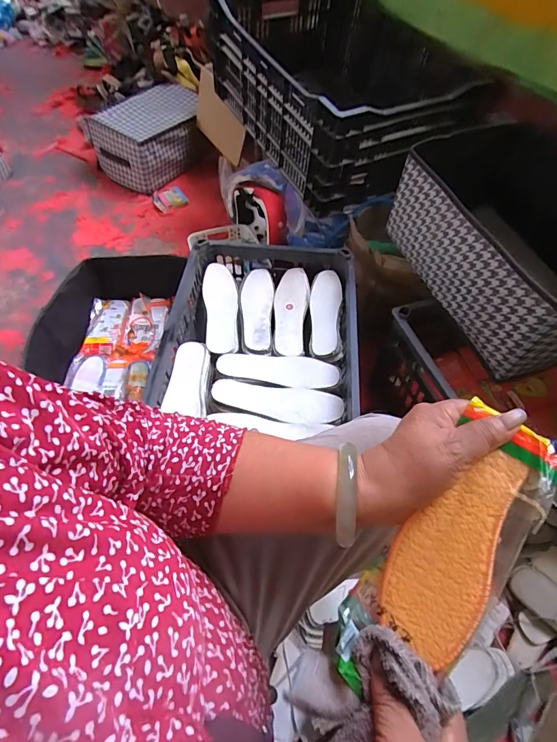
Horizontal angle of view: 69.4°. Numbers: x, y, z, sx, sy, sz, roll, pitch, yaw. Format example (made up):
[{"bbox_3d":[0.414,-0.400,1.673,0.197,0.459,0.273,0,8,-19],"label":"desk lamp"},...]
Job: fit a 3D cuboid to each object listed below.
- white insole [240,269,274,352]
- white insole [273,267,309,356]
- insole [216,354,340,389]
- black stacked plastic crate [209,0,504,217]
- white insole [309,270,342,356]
[{"bbox_3d":[-0.047,-0.132,0.836,0.065,0.011,0.215,1,54,1],"label":"white insole"},{"bbox_3d":[0.024,-0.126,0.831,0.067,0.024,0.222,4,54,4],"label":"white insole"},{"bbox_3d":[-0.001,-0.002,0.747,0.220,0.010,0.076,3,54,3],"label":"insole"},{"bbox_3d":[0.149,-0.687,0.977,0.440,0.278,0.598,-20,56,-14],"label":"black stacked plastic crate"},{"bbox_3d":[0.096,-0.123,0.823,0.063,0.010,0.211,-8,54,17],"label":"white insole"}]

